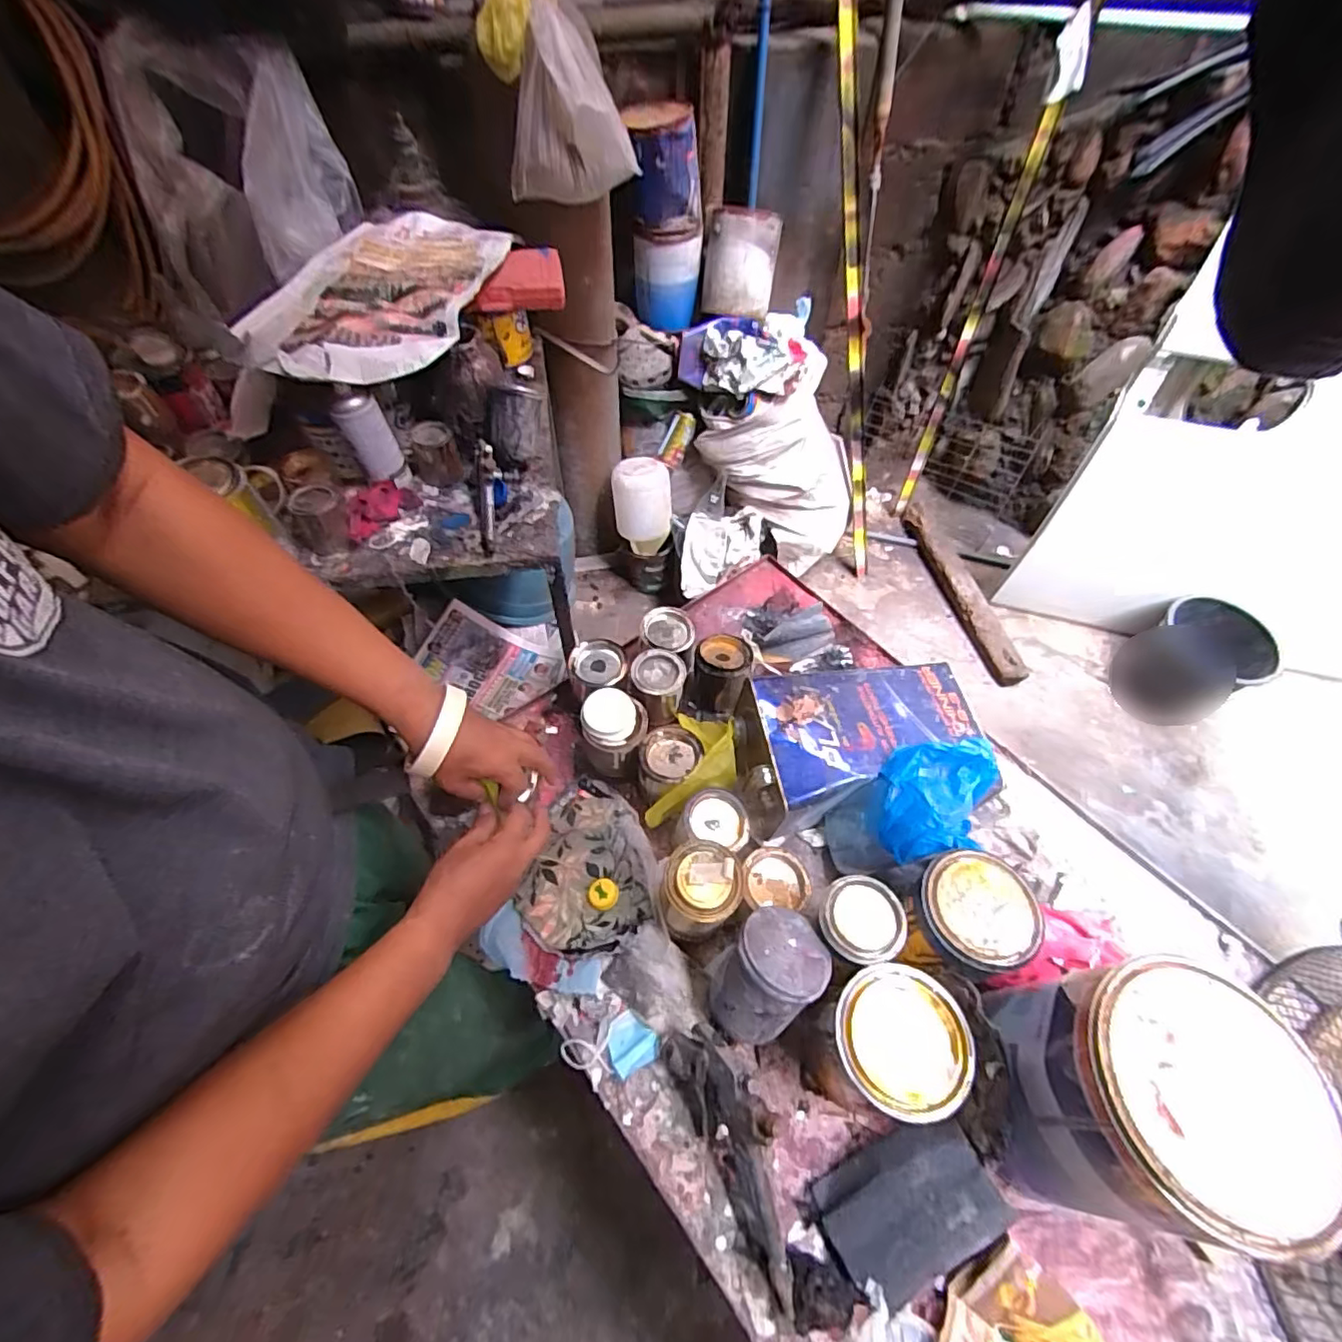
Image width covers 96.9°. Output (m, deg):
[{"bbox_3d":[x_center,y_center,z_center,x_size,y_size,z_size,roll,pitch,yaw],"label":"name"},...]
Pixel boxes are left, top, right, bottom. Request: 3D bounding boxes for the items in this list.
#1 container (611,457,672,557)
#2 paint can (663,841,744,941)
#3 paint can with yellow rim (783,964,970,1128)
[{"bbox_3d":[-0.078,-0.442,1.607,0.151,0.219,0.137,-3,56,-2],"label":"container"},{"bbox_3d":[0.028,0.214,0.574,0.065,0.100,0.067,-2,56,-1],"label":"paint can"},{"bbox_3d":[0.177,0.323,0.524,0.109,0.139,0.101,1,55,-2],"label":"paint can with yellow rim"}]

